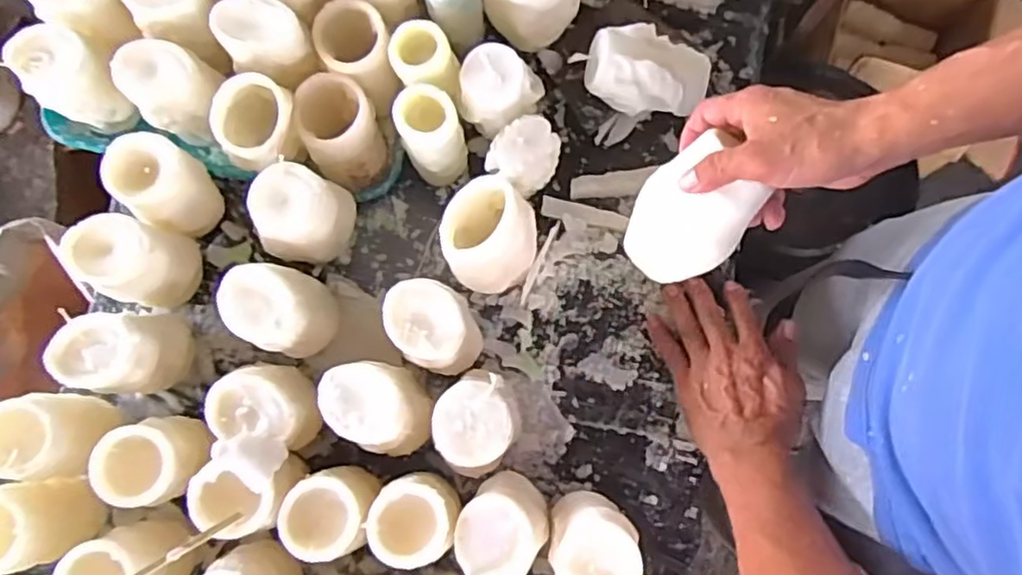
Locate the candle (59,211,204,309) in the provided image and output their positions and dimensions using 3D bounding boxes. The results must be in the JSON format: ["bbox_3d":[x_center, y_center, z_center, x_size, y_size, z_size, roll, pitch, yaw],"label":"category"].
[{"bbox_3d":[-0.313,-0.021,0.568,0.069,0.095,0.066,0,80,0],"label":"candle"}]

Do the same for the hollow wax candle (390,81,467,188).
[{"bbox_3d":[-0.070,-0.133,0.604,0.052,0.110,0.055,0,80,0],"label":"hollow wax candle"}]

